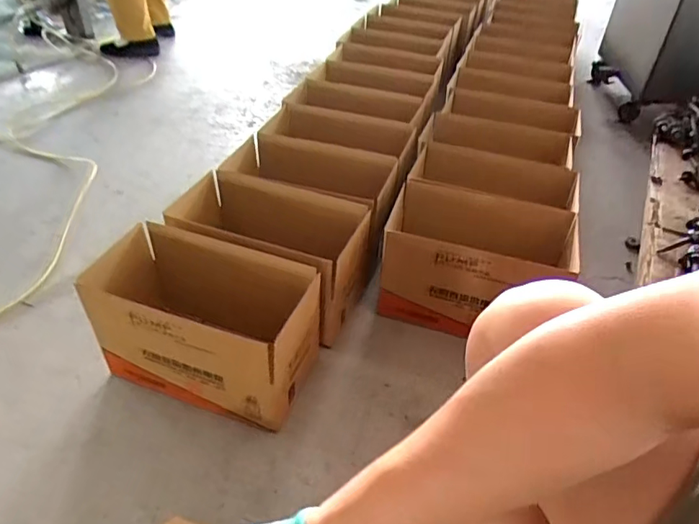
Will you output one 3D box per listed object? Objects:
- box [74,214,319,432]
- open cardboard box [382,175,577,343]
[{"bbox_3d":[-0.237,0.099,0.903,0.356,0.219,0.200,15,42,12],"label":"box"},{"bbox_3d":[0.243,0.013,1.059,0.349,0.229,0.211,11,41,8],"label":"open cardboard box"}]

